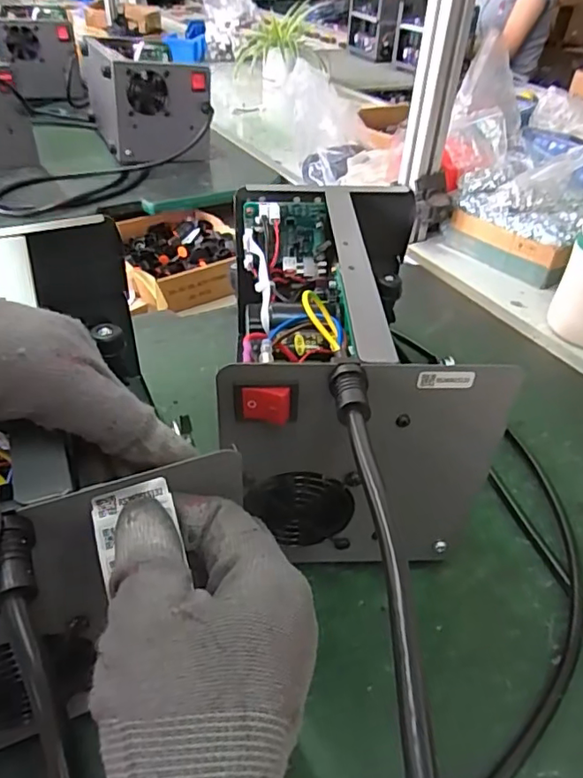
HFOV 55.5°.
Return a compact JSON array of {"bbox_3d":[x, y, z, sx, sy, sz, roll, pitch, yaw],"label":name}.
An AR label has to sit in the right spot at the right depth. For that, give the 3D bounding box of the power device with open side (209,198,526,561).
[{"bbox_3d":[0.032,-0.022,0.419,0.149,0.176,0.299,0,40,-3],"label":"power device with open side"}]

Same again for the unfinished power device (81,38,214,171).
[{"bbox_3d":[-0.287,-0.561,1.078,0.173,0.170,0.338,-14,42,-19],"label":"unfinished power device"}]

